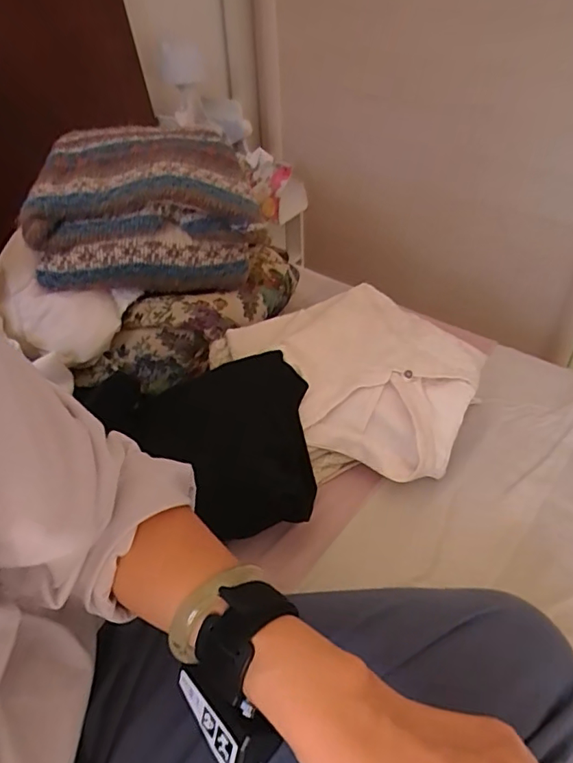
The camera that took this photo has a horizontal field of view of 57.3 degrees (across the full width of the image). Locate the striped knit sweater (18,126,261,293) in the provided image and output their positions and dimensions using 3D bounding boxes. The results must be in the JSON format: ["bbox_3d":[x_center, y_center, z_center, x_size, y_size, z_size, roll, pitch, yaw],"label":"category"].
[{"bbox_3d":[-0.174,-0.217,0.679,0.261,0.150,0.192,-6,40,-3],"label":"striped knit sweater"}]

